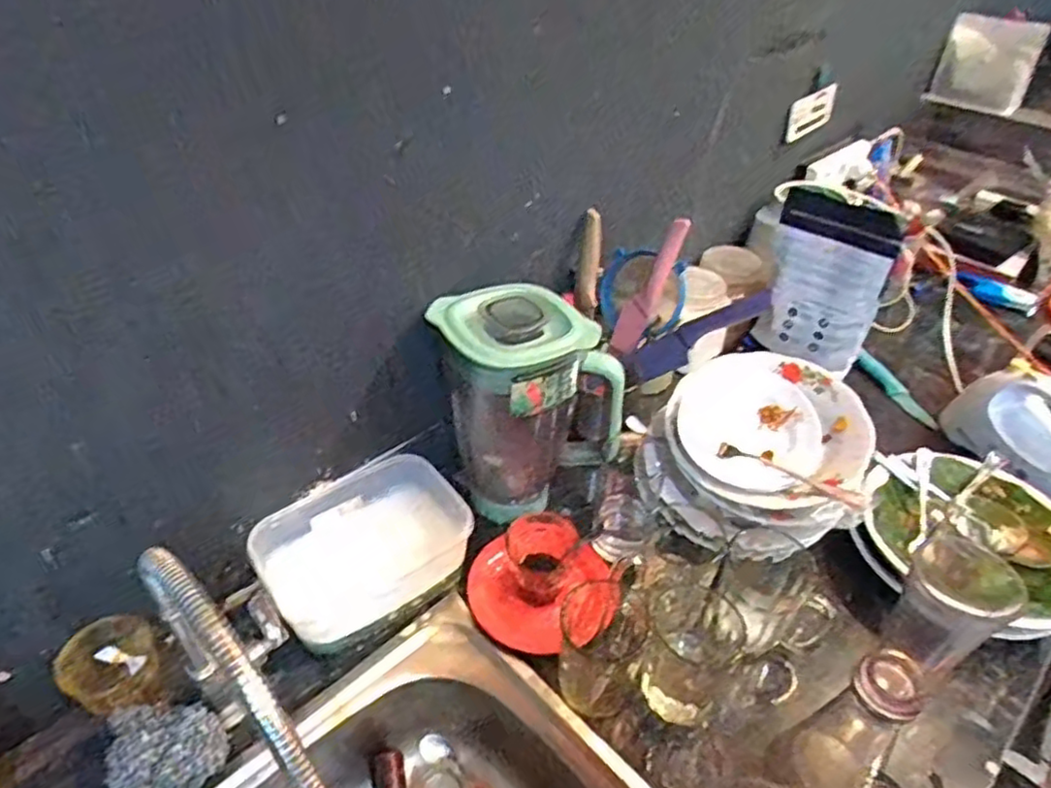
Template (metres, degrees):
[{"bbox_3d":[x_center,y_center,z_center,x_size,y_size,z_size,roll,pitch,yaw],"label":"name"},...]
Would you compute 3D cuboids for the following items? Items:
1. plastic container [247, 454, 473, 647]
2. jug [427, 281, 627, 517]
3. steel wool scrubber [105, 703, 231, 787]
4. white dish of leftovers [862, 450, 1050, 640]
[{"bbox_3d":[-0.159,0.156,0.688,0.201,0.076,0.150,-27,48,-30],"label":"plastic container"},{"bbox_3d":[0.002,0.022,0.722,0.182,0.248,0.118,-4,41,-7],"label":"jug"},{"bbox_3d":[-0.292,0.296,0.553,0.092,0.034,0.073,-2,39,-4],"label":"steel wool scrubber"},{"bbox_3d":[0.480,0.152,0.724,0.232,0.047,0.221,1,40,-1],"label":"white dish of leftovers"}]

